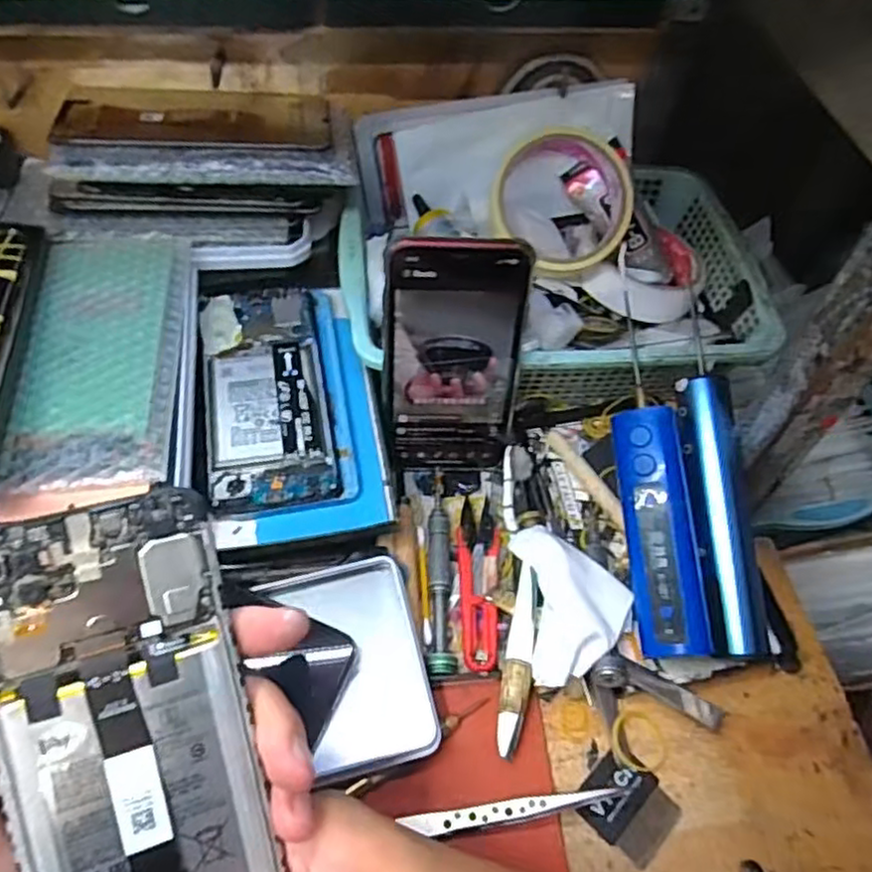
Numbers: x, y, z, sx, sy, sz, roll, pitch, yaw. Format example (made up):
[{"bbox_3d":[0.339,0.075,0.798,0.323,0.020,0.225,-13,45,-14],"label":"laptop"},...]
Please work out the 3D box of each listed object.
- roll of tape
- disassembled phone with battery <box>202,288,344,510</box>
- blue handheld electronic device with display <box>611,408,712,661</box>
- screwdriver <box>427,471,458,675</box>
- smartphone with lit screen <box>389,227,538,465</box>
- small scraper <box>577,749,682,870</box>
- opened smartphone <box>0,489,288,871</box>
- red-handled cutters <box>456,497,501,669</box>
[{"bbox_3d":[0.081,-0.159,0.457,0.089,0.084,0.038,5,19,-3],"label":"roll of tape"},{"bbox_3d":[-0.101,-0.028,0.410,0.070,0.015,0.152,-8,56,-9],"label":"disassembled phone with battery"},{"bbox_3d":[0.119,0.048,0.364,0.031,0.020,0.130,-2,75,-5],"label":"blue handheld electronic device with display"},{"bbox_3d":[0.003,0.074,0.389,0.014,0.011,0.121,2,55,-2],"label":"screwdriver"},{"bbox_3d":[0.010,-0.039,0.385,0.073,0.149,0.004,1,38,-4],"label":"smartphone with lit screen"},{"bbox_3d":[0.093,0.178,0.330,0.042,0.004,0.038,39,61,21],"label":"small scraper"},{"bbox_3d":[-0.095,0.100,0.216,0.071,0.006,0.157,-12,93,-22],"label":"opened smartphone"},{"bbox_3d":[0.025,0.081,0.387,0.023,0.008,0.098,1,55,-3],"label":"red-handled cutters"}]

